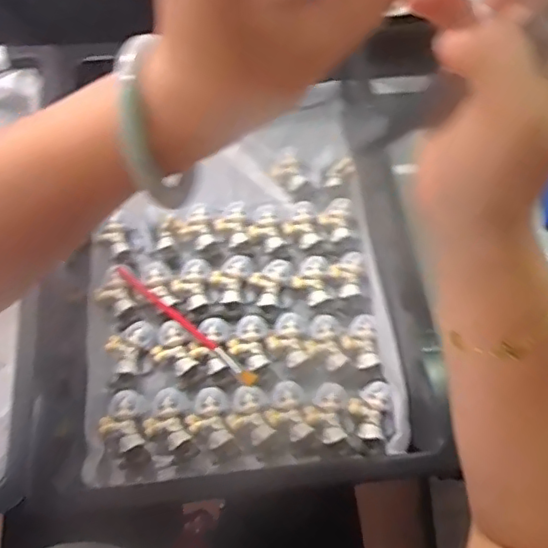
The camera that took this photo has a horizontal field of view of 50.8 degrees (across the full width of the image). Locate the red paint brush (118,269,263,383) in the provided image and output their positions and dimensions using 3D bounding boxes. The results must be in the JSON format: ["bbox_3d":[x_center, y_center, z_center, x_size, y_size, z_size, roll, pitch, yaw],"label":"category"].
[{"bbox_3d":[-0.081,0.047,0.529,0.167,0.013,0.012,37,68,15],"label":"red paint brush"}]

